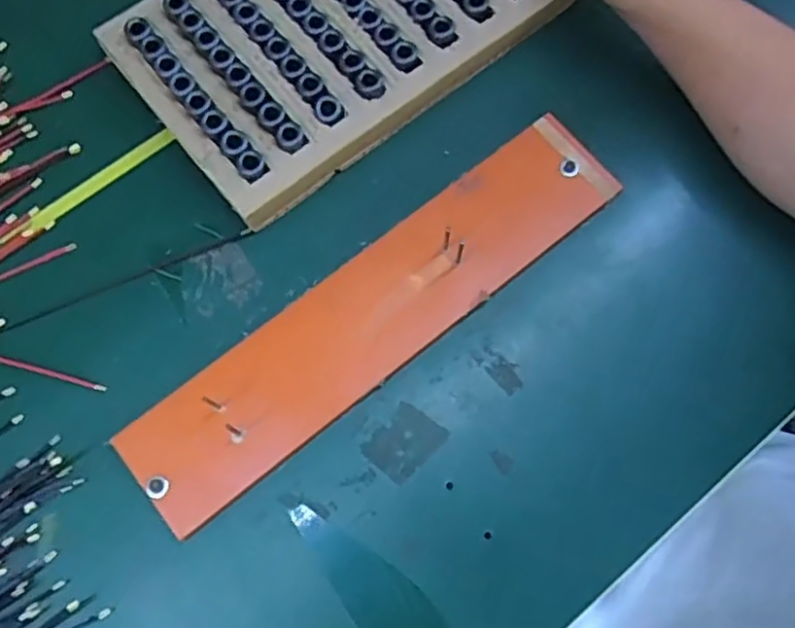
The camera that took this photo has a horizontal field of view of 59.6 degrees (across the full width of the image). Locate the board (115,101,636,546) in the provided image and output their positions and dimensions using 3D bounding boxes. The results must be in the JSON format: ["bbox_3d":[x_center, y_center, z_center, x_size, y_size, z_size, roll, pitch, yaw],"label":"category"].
[{"bbox_3d":[-0.012,-0.005,0.425,0.334,0.020,0.074,-38,78,-12],"label":"board"}]

